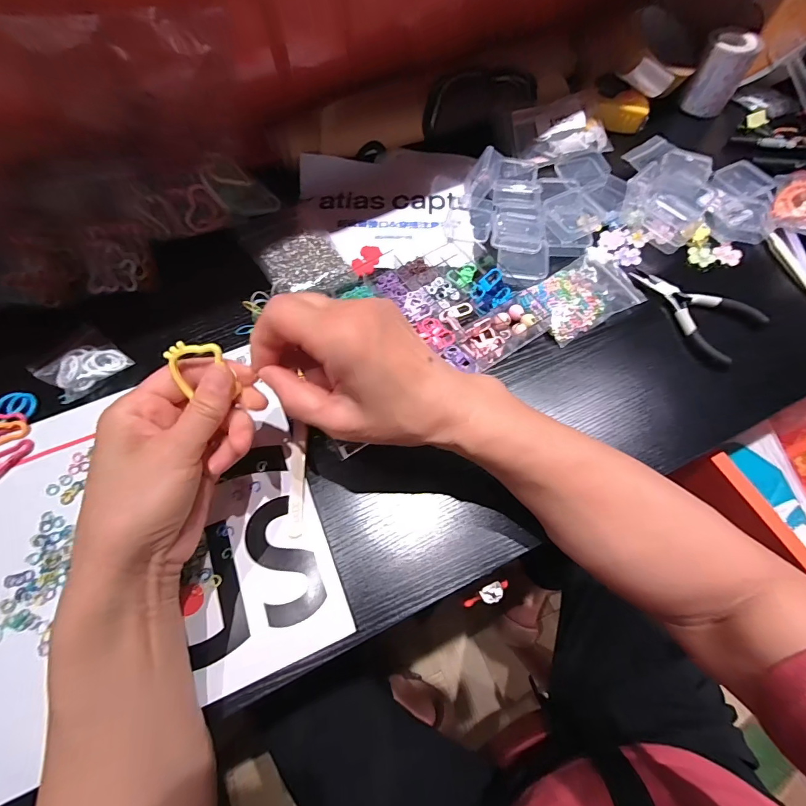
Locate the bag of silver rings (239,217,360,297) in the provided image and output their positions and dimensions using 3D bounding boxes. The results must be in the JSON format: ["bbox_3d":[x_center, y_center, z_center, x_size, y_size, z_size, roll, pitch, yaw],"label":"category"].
[{"bbox_3d":[-0.101,-0.144,0.384,0.077,0.013,0.110,-27,68,-10],"label":"bag of silver rings"}]

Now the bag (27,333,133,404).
[{"bbox_3d":[-0.278,-0.034,0.340,0.064,0.016,0.059,36,72,16],"label":"bag"}]

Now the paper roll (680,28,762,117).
[{"bbox_3d":[0.361,-0.377,0.449,0.051,0.057,0.049,23,69,11],"label":"paper roll"}]

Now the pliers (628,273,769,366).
[{"bbox_3d":[0.252,-0.083,0.351,0.106,0.012,0.062,40,73,17],"label":"pliers"}]

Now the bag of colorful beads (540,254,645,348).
[{"bbox_3d":[0.164,-0.100,0.359,0.100,0.013,0.065,-29,69,-10],"label":"bag of colorful beads"}]

